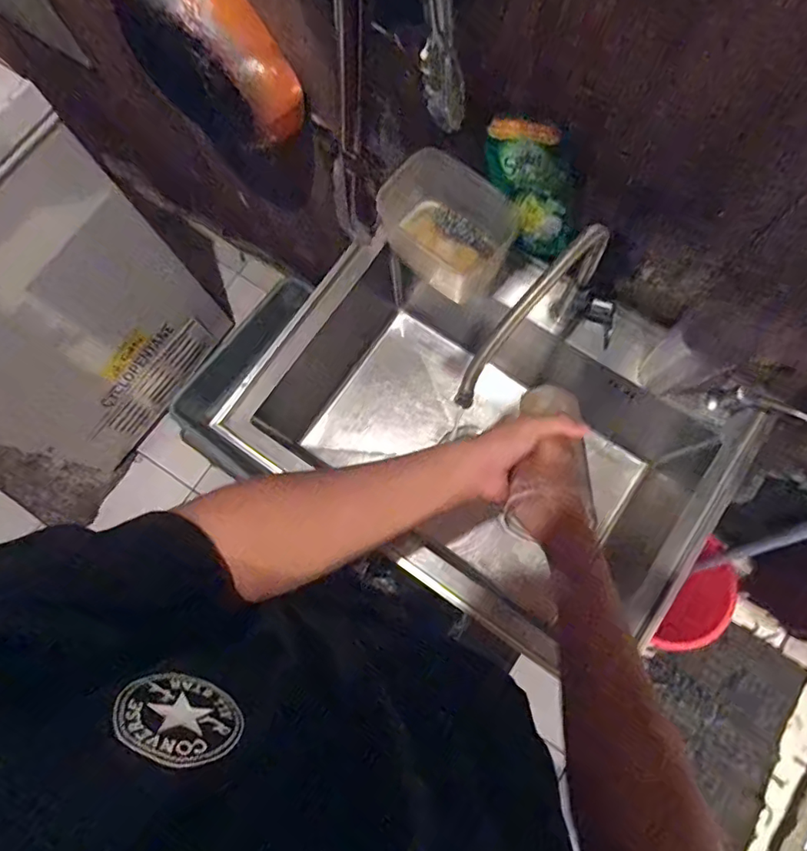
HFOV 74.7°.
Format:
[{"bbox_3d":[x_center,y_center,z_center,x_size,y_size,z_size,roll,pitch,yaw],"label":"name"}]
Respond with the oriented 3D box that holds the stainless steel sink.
[{"bbox_3d":[0.118,0.012,0.803,0.614,0.255,0.393,30,79,8],"label":"stainless steel sink"}]

